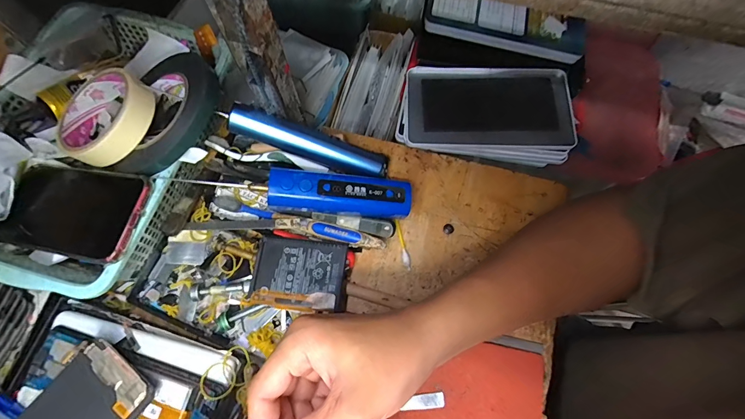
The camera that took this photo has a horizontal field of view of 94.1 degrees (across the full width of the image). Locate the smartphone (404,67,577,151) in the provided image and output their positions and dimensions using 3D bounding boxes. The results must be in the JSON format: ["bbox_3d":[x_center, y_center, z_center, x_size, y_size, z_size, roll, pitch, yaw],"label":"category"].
[{"bbox_3d":[0.129,-0.114,0.390,0.182,0.012,0.094,3,76,5],"label":"smartphone"}]

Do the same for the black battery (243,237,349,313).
[{"bbox_3d":[-0.067,0.059,0.319,0.085,0.005,0.062,4,74,4],"label":"black battery"}]

